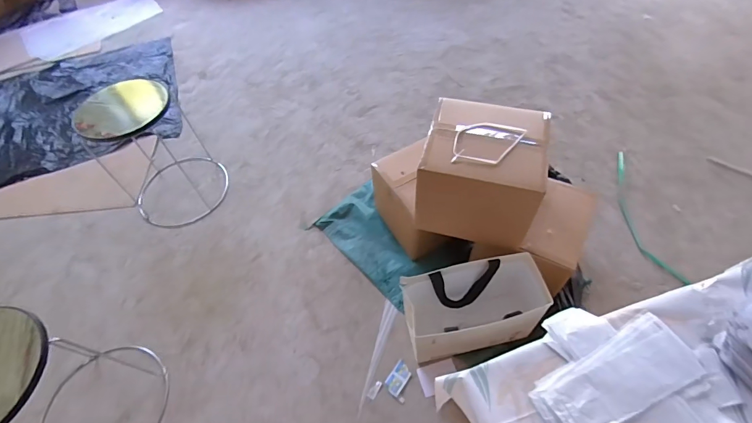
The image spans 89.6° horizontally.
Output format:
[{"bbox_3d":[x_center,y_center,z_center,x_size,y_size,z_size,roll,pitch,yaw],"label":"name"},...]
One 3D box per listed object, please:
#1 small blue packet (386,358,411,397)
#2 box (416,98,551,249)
[{"bbox_3d":[0.066,0.481,1.092,0.050,0.006,0.090,30,59,21],"label":"small blue packet"},{"bbox_3d":[0.269,-0.101,0.997,0.282,0.248,0.253,11,57,11],"label":"box"}]

